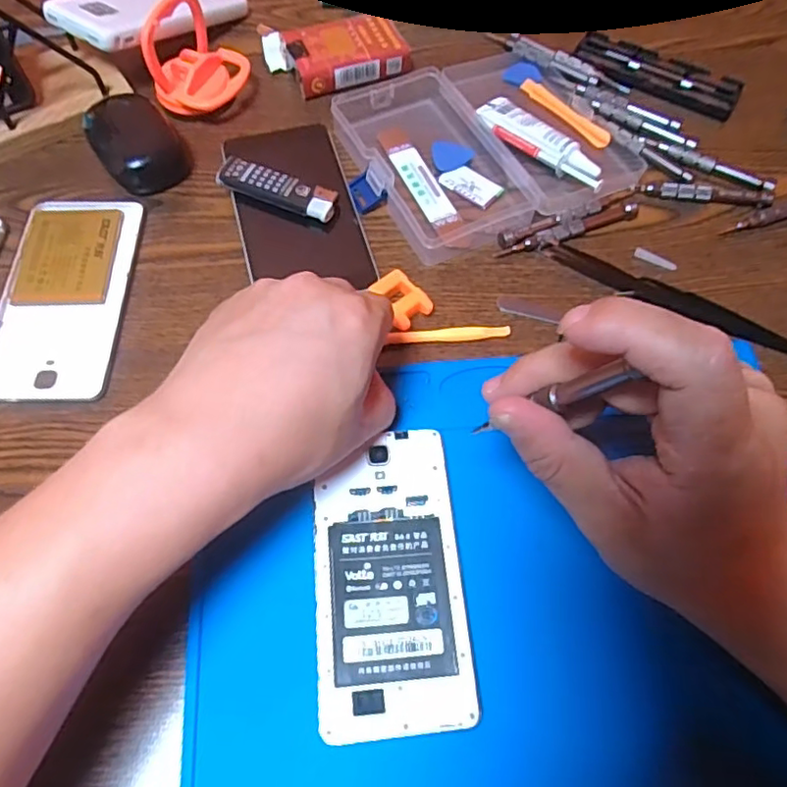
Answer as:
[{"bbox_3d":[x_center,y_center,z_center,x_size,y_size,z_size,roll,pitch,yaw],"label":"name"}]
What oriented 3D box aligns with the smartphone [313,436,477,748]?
[{"bbox_3d":[-0.002,0.086,0.289,0.069,0.006,0.138,-4,63,-3],"label":"smartphone"}]

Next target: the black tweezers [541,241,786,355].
[{"bbox_3d":[0.173,-0.060,0.366,0.167,0.009,0.018,23,65,10],"label":"black tweezers"}]

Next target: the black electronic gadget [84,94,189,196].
[{"bbox_3d":[-0.180,-0.175,0.415,0.052,0.022,0.083,-32,68,-16],"label":"black electronic gadget"}]

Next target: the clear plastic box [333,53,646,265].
[{"bbox_3d":[0.063,-0.180,0.421,0.176,0.022,0.158,-26,66,-14],"label":"clear plastic box"}]

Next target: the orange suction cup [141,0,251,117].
[{"bbox_3d":[-0.139,-0.234,0.418,0.043,0.069,0.063,39,69,17],"label":"orange suction cup"}]

